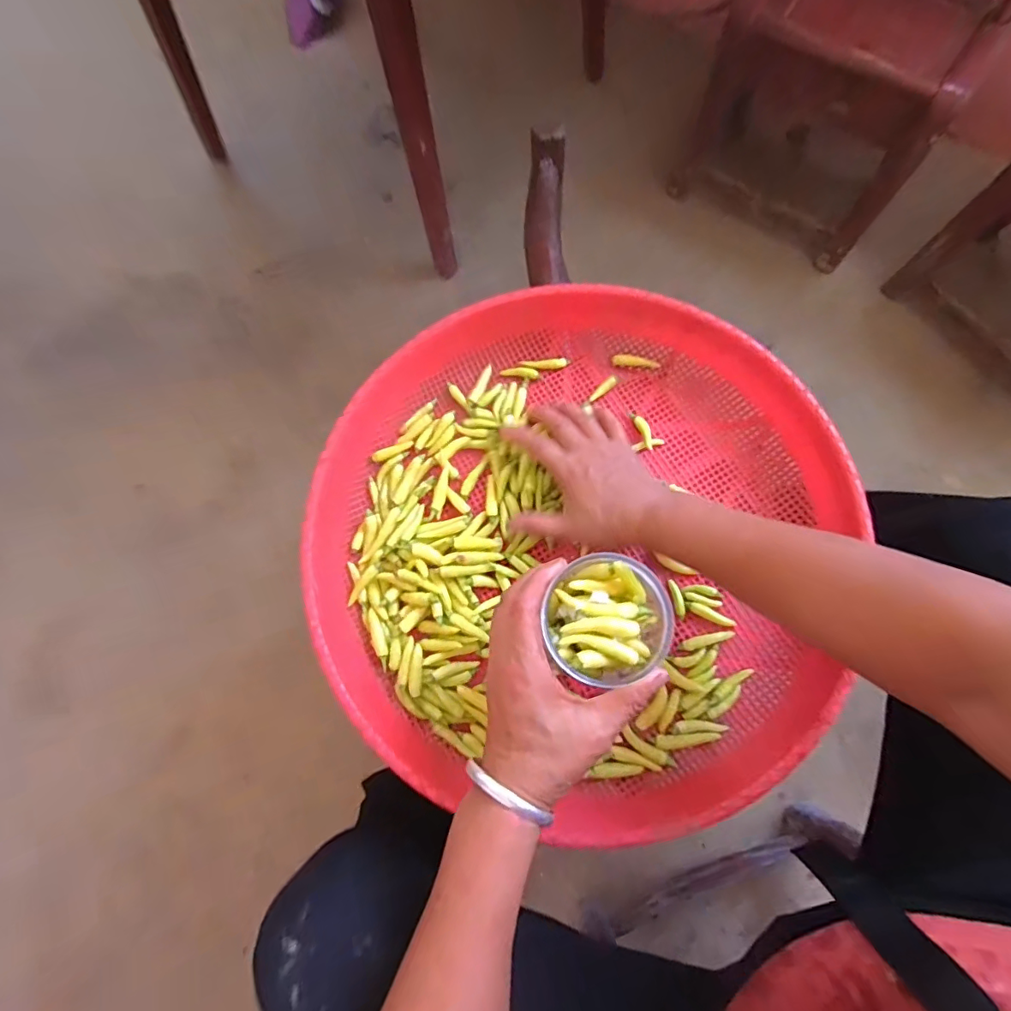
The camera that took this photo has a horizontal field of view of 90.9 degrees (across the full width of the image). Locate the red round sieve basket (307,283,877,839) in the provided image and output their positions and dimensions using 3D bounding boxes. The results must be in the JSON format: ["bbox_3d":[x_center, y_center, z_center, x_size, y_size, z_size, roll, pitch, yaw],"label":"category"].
[{"bbox_3d":[0.060,0.022,0.440,0.451,0.067,0.448,0,74,1],"label":"red round sieve basket"}]

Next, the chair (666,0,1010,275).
[{"bbox_3d":[0.574,-0.776,0.736,0.393,0.645,0.369,39,79,11],"label":"chair"}]

